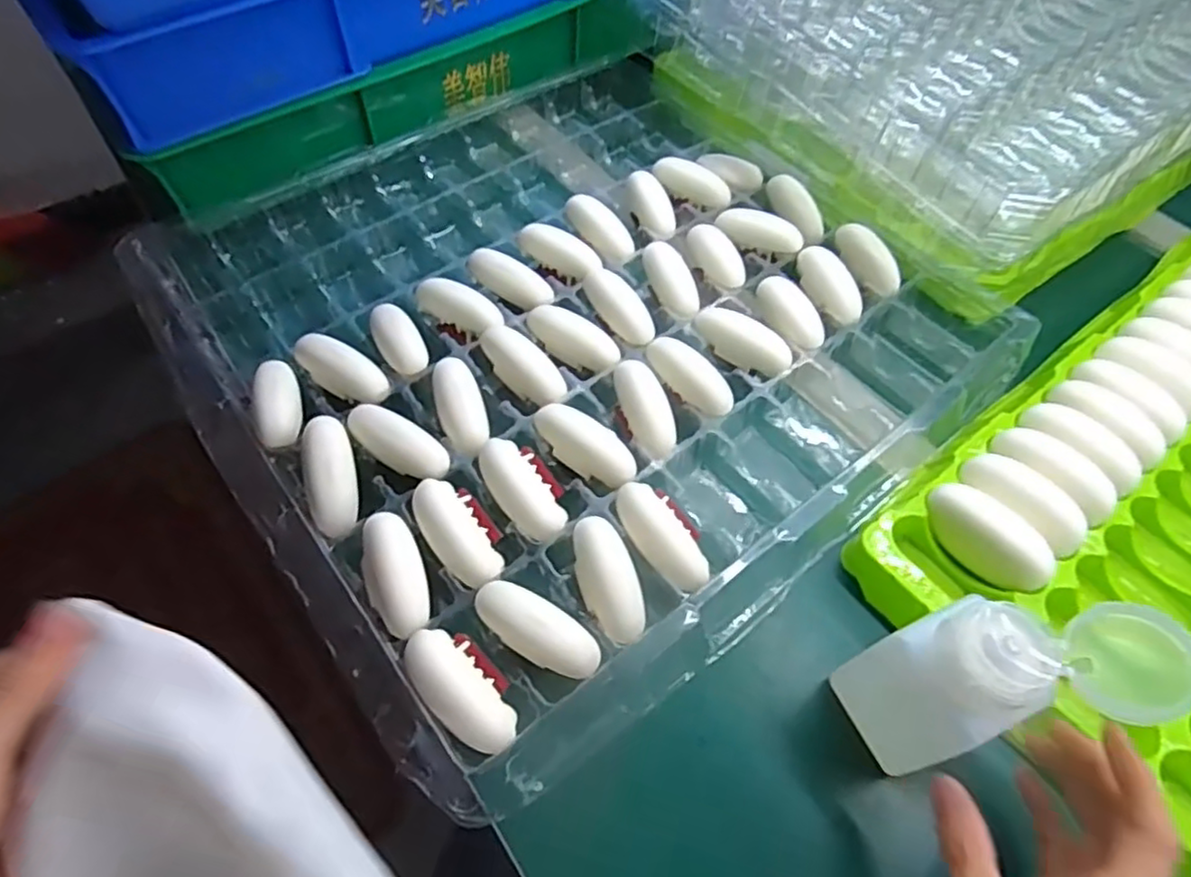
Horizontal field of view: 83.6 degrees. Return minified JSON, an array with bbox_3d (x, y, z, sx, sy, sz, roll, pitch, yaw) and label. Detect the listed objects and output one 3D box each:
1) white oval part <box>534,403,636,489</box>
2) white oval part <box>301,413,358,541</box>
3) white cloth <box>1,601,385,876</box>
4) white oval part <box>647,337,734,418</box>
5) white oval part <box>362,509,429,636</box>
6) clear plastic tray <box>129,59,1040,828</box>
[{"bbox_3d":[-0.006,0.003,0.385,0.065,0.014,0.028,32,63,15],"label":"white oval part"},{"bbox_3d":[-0.147,0.020,0.368,0.023,0.018,0.069,-10,80,-8],"label":"white oval part"},{"bbox_3d":[-0.108,0.137,0.231,0.141,0.099,0.102,9,60,3],"label":"white cloth"},{"bbox_3d":[0.059,-0.040,0.414,0.022,0.012,0.067,-38,62,-21],"label":"white oval part"},{"bbox_3d":[-0.104,0.070,0.344,0.027,0.014,0.064,-15,56,-8],"label":"white oval part"},{"bbox_3d":[-0.023,-0.087,0.465,0.462,0.062,0.460,-34,60,-19],"label":"clear plastic tray"}]

